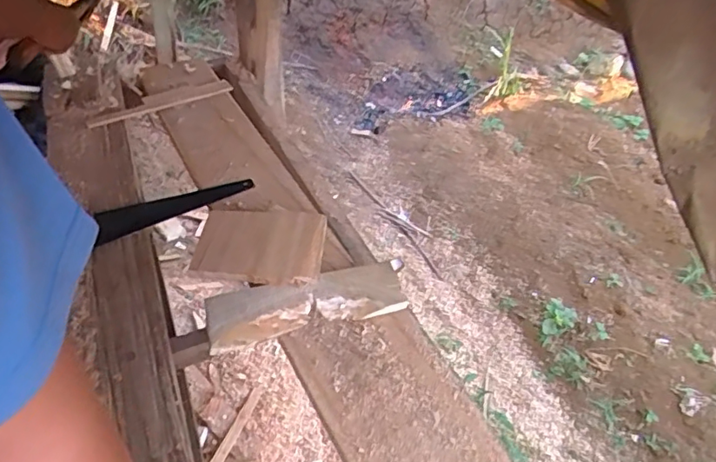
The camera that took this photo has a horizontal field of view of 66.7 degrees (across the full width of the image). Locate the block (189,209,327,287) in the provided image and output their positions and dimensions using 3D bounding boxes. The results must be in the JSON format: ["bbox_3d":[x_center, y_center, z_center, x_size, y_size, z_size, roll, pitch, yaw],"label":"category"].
[{"bbox_3d":[-0.156,0.021,0.869,0.198,0.023,0.156,2,42,6],"label":"block"}]

